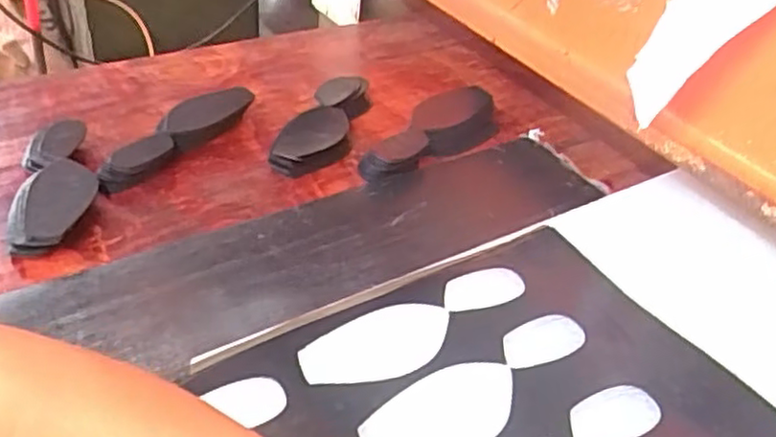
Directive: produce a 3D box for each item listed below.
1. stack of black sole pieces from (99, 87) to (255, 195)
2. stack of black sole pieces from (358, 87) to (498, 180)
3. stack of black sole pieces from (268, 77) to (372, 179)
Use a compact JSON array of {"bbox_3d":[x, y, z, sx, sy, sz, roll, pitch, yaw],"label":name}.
[{"bbox_3d":[-0.230,-0.088,0.746,0.056,0.035,0.203,23,42,22],"label":"stack of black sole pieces"},{"bbox_3d":[0.048,-0.100,0.776,0.204,0.038,0.069,-28,48,-33],"label":"stack of black sole pieces"},{"bbox_3d":[-0.065,-0.106,0.782,0.066,0.033,0.192,14,40,12],"label":"stack of black sole pieces"}]

